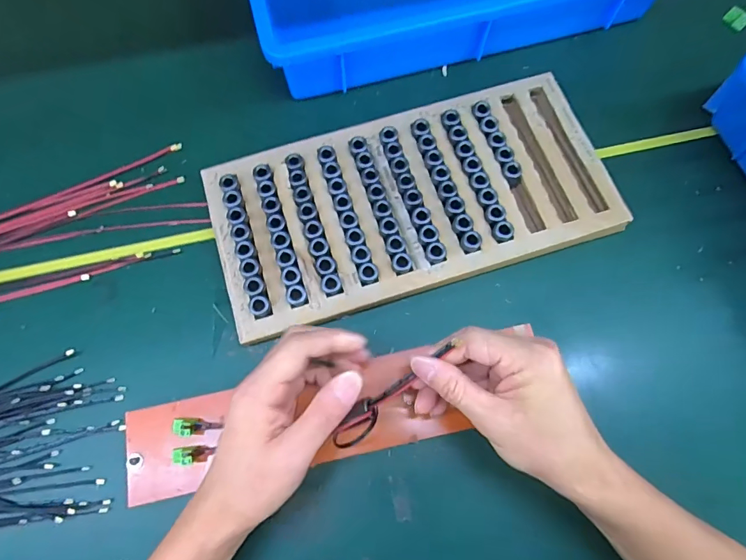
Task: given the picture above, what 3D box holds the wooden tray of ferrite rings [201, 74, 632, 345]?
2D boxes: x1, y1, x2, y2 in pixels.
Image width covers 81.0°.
[{"bbox_3d":[0.035,-0.076,0.415,0.358,0.038,0.175,-17,72,-5],"label":"wooden tray of ferrite rings"}]

